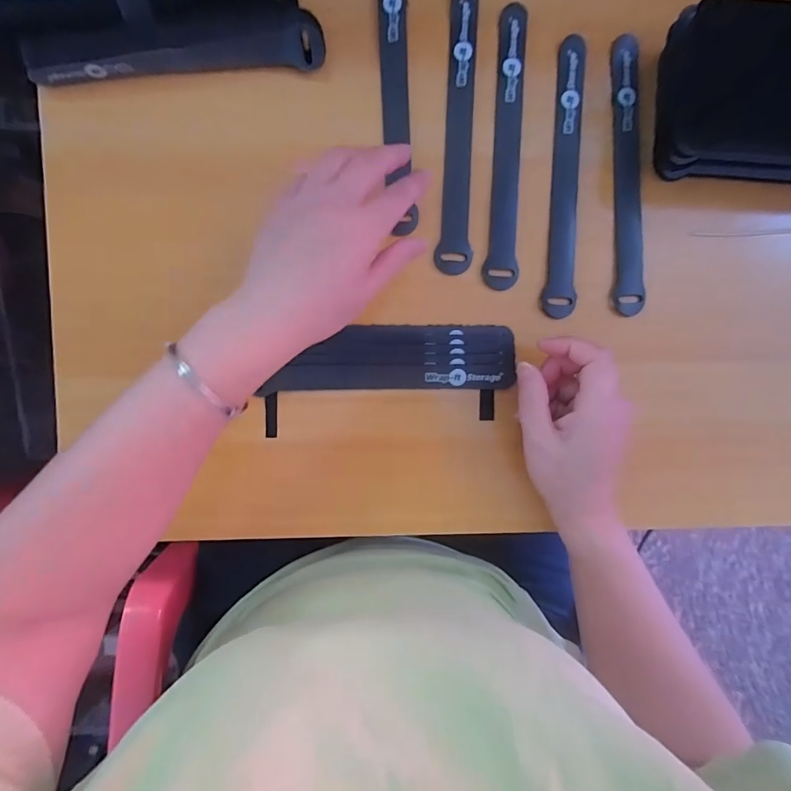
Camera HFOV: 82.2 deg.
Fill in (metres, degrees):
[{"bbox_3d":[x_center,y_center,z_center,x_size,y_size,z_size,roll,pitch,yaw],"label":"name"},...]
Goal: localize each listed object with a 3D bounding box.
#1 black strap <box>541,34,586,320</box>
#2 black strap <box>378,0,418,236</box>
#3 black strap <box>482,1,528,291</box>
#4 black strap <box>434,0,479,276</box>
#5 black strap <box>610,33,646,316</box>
[{"bbox_3d":[0.127,-0.161,0.335,0.022,0.004,0.203,3,89,-3],"label":"black strap"},{"bbox_3d":[0.001,-0.226,0.333,0.021,0.008,0.209,-3,93,-4],"label":"black strap"},{"bbox_3d":[0.084,-0.186,0.339,0.024,0.004,0.209,4,89,-3],"label":"black strap"},{"bbox_3d":[0.049,-0.195,0.337,0.025,0.004,0.207,4,90,0],"label":"black strap"},{"bbox_3d":[0.173,-0.163,0.338,0.022,0.006,0.201,0,90,3],"label":"black strap"}]

